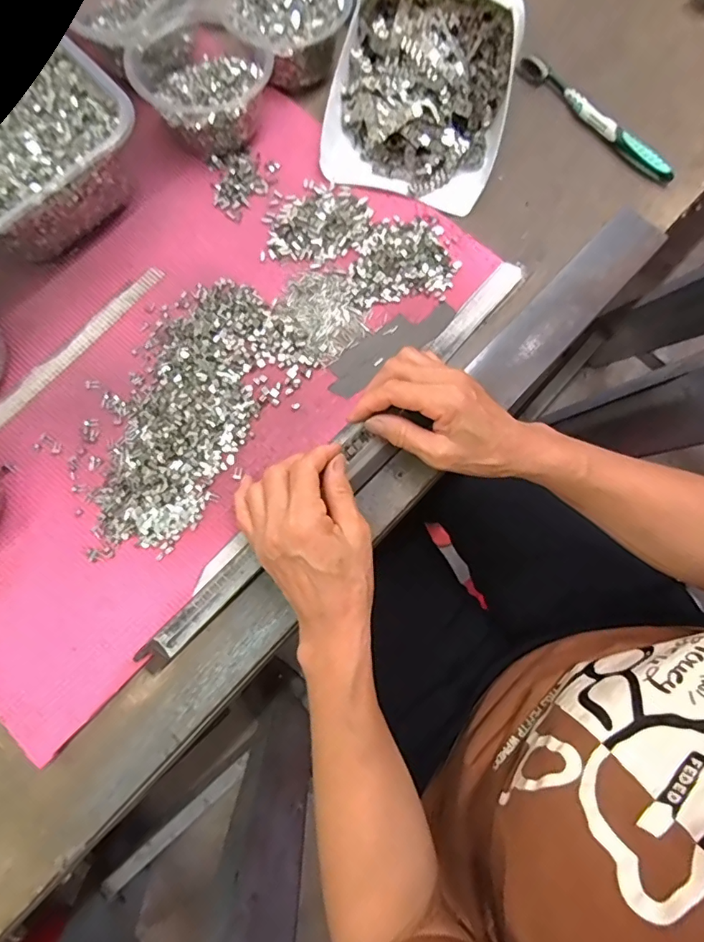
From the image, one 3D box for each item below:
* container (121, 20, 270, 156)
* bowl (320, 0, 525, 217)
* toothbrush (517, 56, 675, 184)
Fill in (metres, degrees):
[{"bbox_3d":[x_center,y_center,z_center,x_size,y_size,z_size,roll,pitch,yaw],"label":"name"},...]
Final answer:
[{"bbox_3d":[-0.135,-0.347,0.440,0.110,0.059,0.120,0,77,0],"label":"container"},{"bbox_3d":[0.060,-0.335,0.430,0.155,0.079,0.155,17,78,4],"label":"bowl"},{"bbox_3d":[0.229,-0.335,0.466,0.015,0.017,0.183,-42,81,-9],"label":"toothbrush"}]

